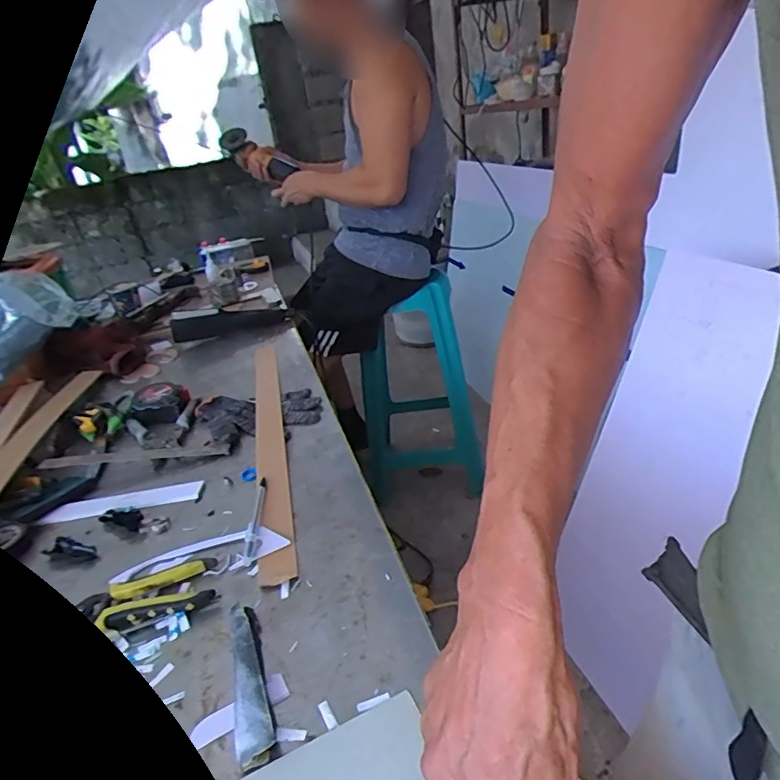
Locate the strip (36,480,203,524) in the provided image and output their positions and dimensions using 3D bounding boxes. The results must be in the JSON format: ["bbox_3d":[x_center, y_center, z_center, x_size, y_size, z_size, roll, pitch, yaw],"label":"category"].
[{"bbox_3d":[-0.335,0.139,0.676,0.188,0.007,0.038,-10,27,-3],"label":"strip"}]

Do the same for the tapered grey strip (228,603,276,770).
[{"bbox_3d":[-0.113,0.227,0.428,0.028,0.018,0.133,-15,28,-14],"label":"tapered grey strip"}]

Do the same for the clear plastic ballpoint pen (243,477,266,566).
[{"bbox_3d":[-0.151,0.143,0.606,0.018,0.012,0.134,-10,27,-5],"label":"clear plastic ballpoint pen"}]

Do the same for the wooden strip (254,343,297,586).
[{"bbox_3d":[-0.183,0.046,0.815,0.042,0.017,0.663,-10,26,-10],"label":"wooden strip"}]

